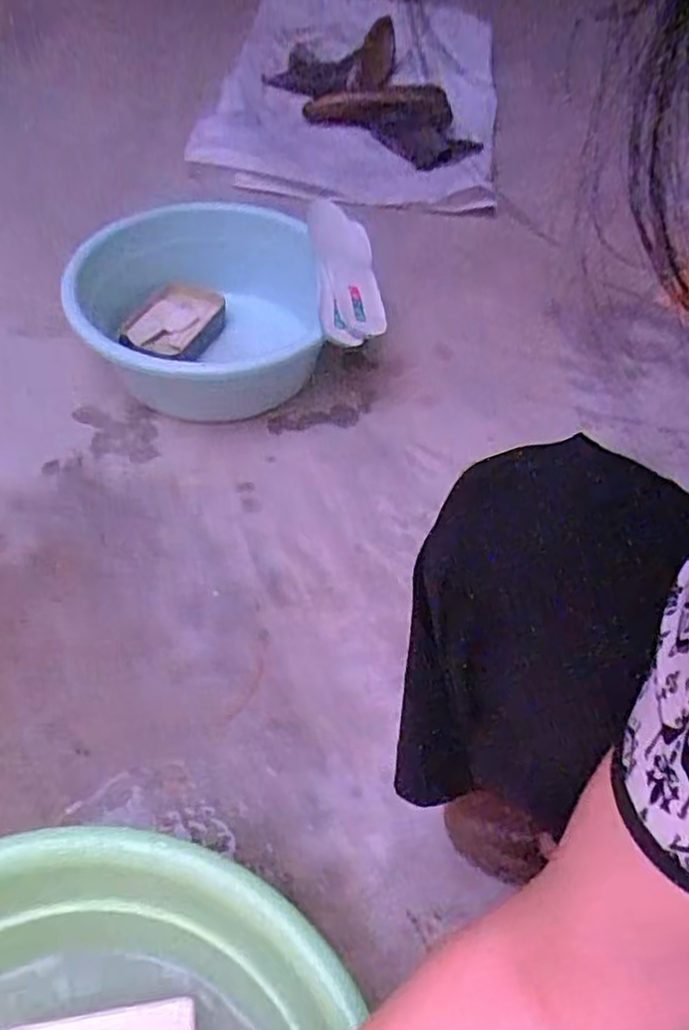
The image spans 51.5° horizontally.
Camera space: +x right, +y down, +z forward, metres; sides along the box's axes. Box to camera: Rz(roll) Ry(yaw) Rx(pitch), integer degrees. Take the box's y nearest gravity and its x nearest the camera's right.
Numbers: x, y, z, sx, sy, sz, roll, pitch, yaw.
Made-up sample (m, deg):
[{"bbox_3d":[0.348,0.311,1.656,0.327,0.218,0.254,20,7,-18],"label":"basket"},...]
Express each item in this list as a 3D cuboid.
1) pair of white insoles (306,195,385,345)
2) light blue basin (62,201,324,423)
[{"bbox_3d":[0.001,-0.287,0.874,0.075,0.065,0.272,-2,52,-7],"label":"pair of white insoles"},{"bbox_3d":[-0.168,-0.253,0.868,0.292,0.147,0.298,-10,53,-13],"label":"light blue basin"}]

